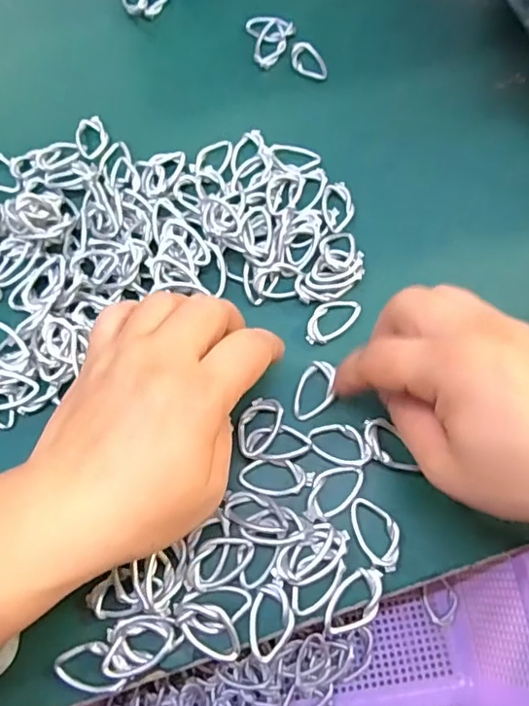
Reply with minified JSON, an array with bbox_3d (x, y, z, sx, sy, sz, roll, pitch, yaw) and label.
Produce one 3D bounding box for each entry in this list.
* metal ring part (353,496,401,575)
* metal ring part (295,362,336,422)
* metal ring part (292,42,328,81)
[{"bbox_3d":[0.052,0.083,0.253,0.019,0.004,0.034,-31,73,-9],"label":"metal ring part"},{"bbox_3d":[0.026,0.019,0.279,0.018,0.004,0.032,12,72,6],"label":"metal ring part"},{"bbox_3d":[0.029,-0.188,0.356,0.018,0.004,0.031,-18,71,-5],"label":"metal ring part"}]

